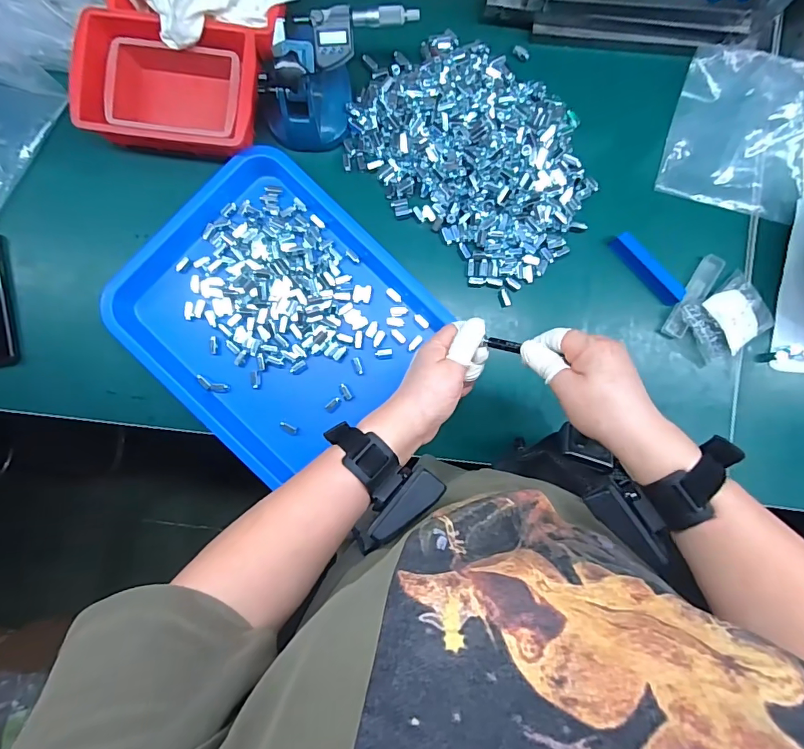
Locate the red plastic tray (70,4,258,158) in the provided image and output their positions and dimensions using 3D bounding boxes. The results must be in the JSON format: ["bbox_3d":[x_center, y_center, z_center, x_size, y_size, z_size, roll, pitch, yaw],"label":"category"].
[{"bbox_3d":[-0.274,-0.350,0.550,0.205,0.055,0.143,8,90,-1],"label":"red plastic tray"}]

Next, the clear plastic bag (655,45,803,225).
[{"bbox_3d":[0.436,-0.303,0.574,0.175,0.035,0.179,14,90,-1],"label":"clear plastic bag"}]

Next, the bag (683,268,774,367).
[{"bbox_3d":[0.411,-0.069,0.573,0.102,0.034,0.086,-29,90,-1],"label":"bag"}]

